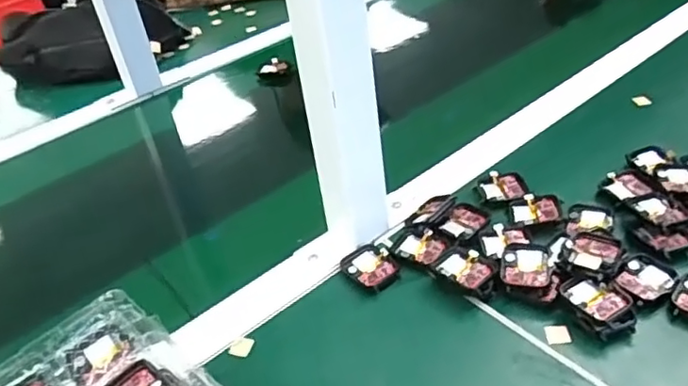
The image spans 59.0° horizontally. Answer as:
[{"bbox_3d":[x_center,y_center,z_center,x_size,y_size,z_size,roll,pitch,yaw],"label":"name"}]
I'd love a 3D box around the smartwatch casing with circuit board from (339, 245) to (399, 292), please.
[{"bbox_3d":[0.022,0.061,0.498,0.039,0.005,0.047,-28,41,-24],"label":"smartwatch casing with circuit board"}]

